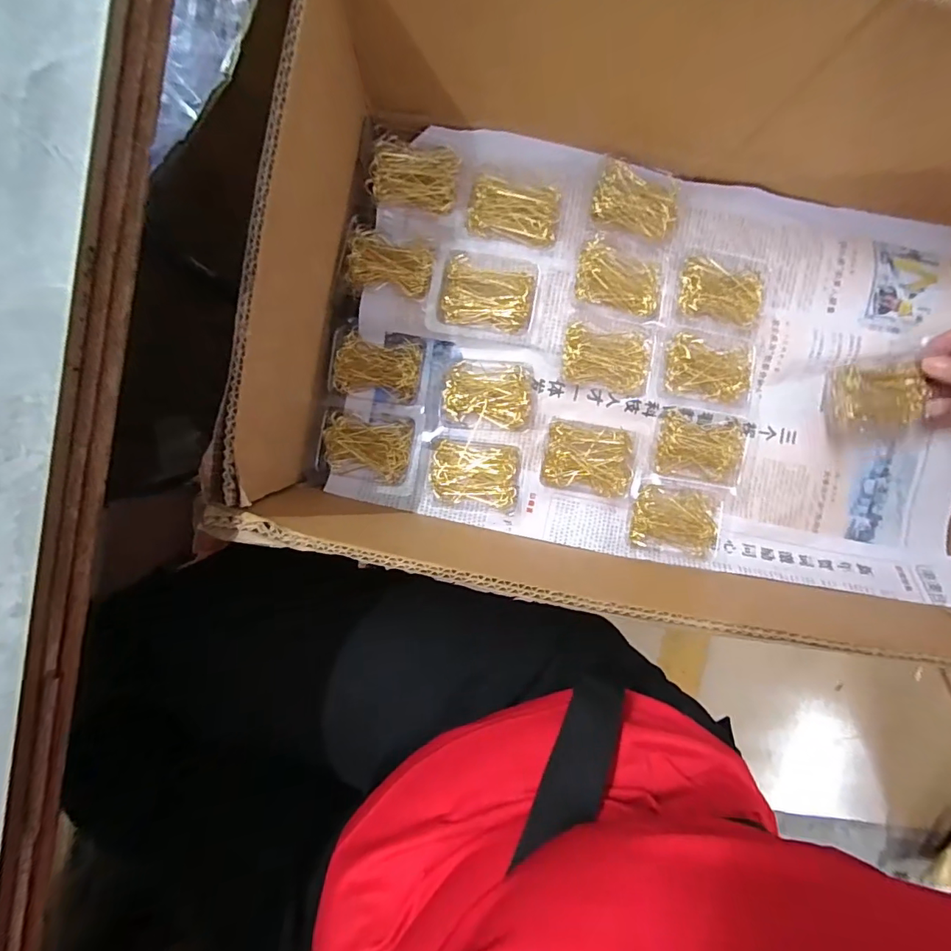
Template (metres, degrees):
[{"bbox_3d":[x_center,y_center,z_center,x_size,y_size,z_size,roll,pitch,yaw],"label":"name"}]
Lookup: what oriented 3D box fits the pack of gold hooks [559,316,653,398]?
[{"bbox_3d":[0.107,-0.099,0.400,0.073,0.024,0.057,8,94,-3],"label":"pack of gold hooks"}]

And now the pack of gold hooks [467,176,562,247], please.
[{"bbox_3d":[0.031,-0.212,0.395,0.071,0.017,0.043,6,94,-3],"label":"pack of gold hooks"}]

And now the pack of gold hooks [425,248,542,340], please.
[{"bbox_3d":[0.008,-0.148,0.390,0.086,0.015,0.067,5,94,-3],"label":"pack of gold hooks"}]

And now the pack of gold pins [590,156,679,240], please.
[{"bbox_3d":[0.131,-0.224,0.398,0.072,0.010,0.052,12,93,-4],"label":"pack of gold pins"}]

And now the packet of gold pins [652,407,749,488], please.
[{"bbox_3d":[0.192,-0.025,0.413,0.080,0.008,0.062,10,94,-4],"label":"packet of gold pins"}]

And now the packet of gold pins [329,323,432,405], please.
[{"bbox_3d":[-0.080,-0.092,0.407,0.078,0.027,0.056,9,94,-3],"label":"packet of gold pins"}]

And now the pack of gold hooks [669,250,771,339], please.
[{"bbox_3d":[0.210,-0.155,0.405,0.084,0.020,0.071,9,94,-3],"label":"pack of gold hooks"}]

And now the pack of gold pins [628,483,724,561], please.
[{"bbox_3d":[0.172,0.038,0.411,0.082,0.017,0.058,8,94,-3],"label":"pack of gold pins"}]

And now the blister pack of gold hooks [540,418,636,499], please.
[{"bbox_3d":[0.093,-0.014,0.407,0.075,0.020,0.057,8,94,-3],"label":"blister pack of gold hooks"}]

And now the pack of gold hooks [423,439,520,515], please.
[{"bbox_3d":[-0.001,0.001,0.405,0.077,0.019,0.059,4,94,-3],"label":"pack of gold hooks"}]

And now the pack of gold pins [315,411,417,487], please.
[{"bbox_3d":[-0.091,-0.023,0.407,0.077,0.026,0.054,7,94,-3],"label":"pack of gold pins"}]

